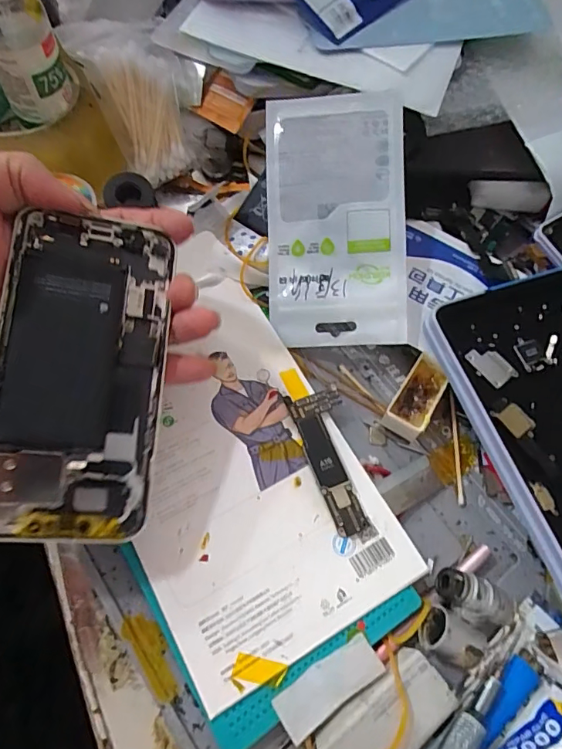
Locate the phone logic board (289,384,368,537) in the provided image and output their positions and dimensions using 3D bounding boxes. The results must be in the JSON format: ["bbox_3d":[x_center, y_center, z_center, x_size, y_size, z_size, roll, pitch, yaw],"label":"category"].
[{"bbox_3d":[0.026,0.045,0.249,0.026,0.004,0.076,-11,67,-9],"label":"phone logic board"}]

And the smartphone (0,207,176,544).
[{"bbox_3d":[-0.090,-0.001,0.212,0.070,0.006,0.142,8,78,-19],"label":"smartphone"}]

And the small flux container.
[{"bbox_3d":[0.077,0.014,0.268,0.021,0.019,0.045,34,68,10],"label":"small flux container"}]

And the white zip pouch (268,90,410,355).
[{"bbox_3d":[0.031,-0.092,0.277,0.080,0.010,0.147,-1,86,11],"label":"white zip pouch"}]

